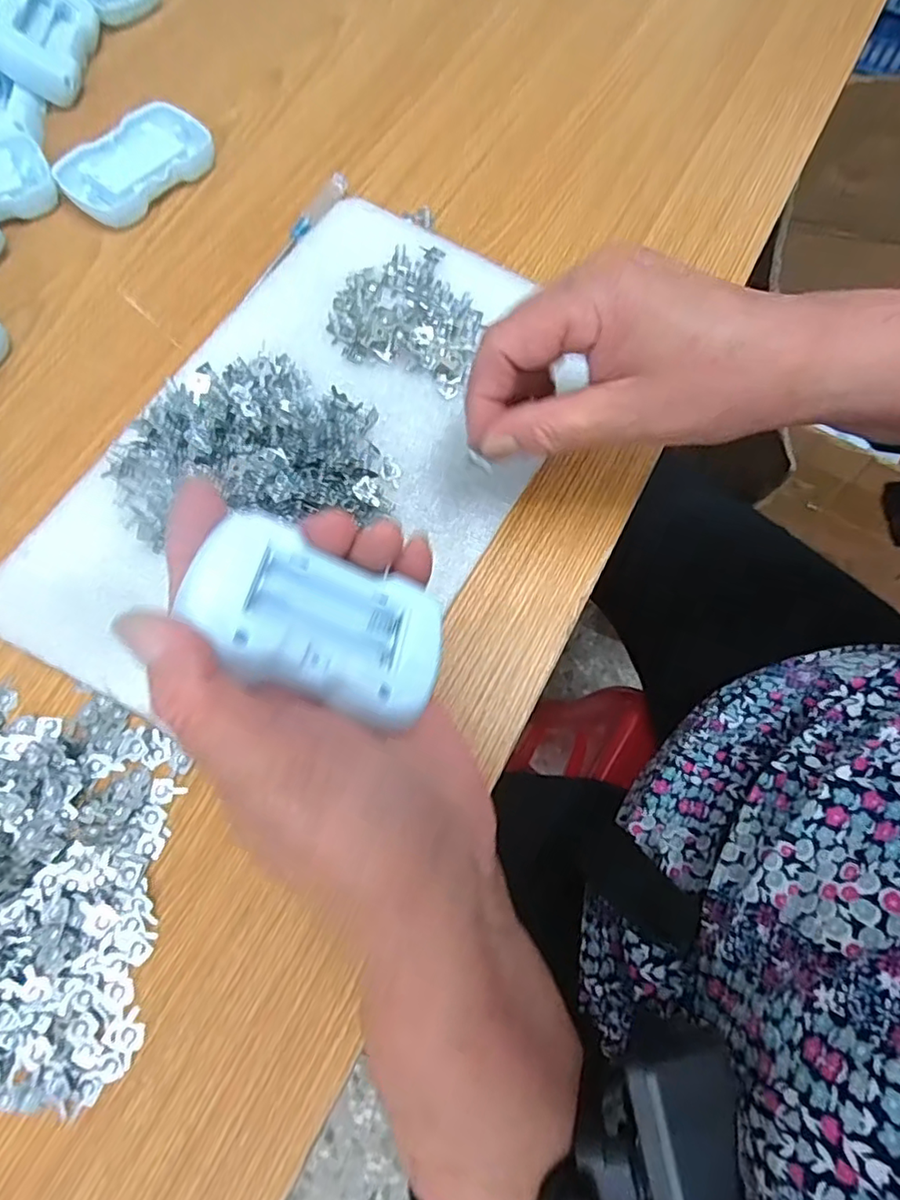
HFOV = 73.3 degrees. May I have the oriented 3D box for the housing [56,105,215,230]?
[{"bbox_3d":[-0.188,-0.261,0.364,0.055,0.017,0.087,42,75,12],"label":"housing"}]

